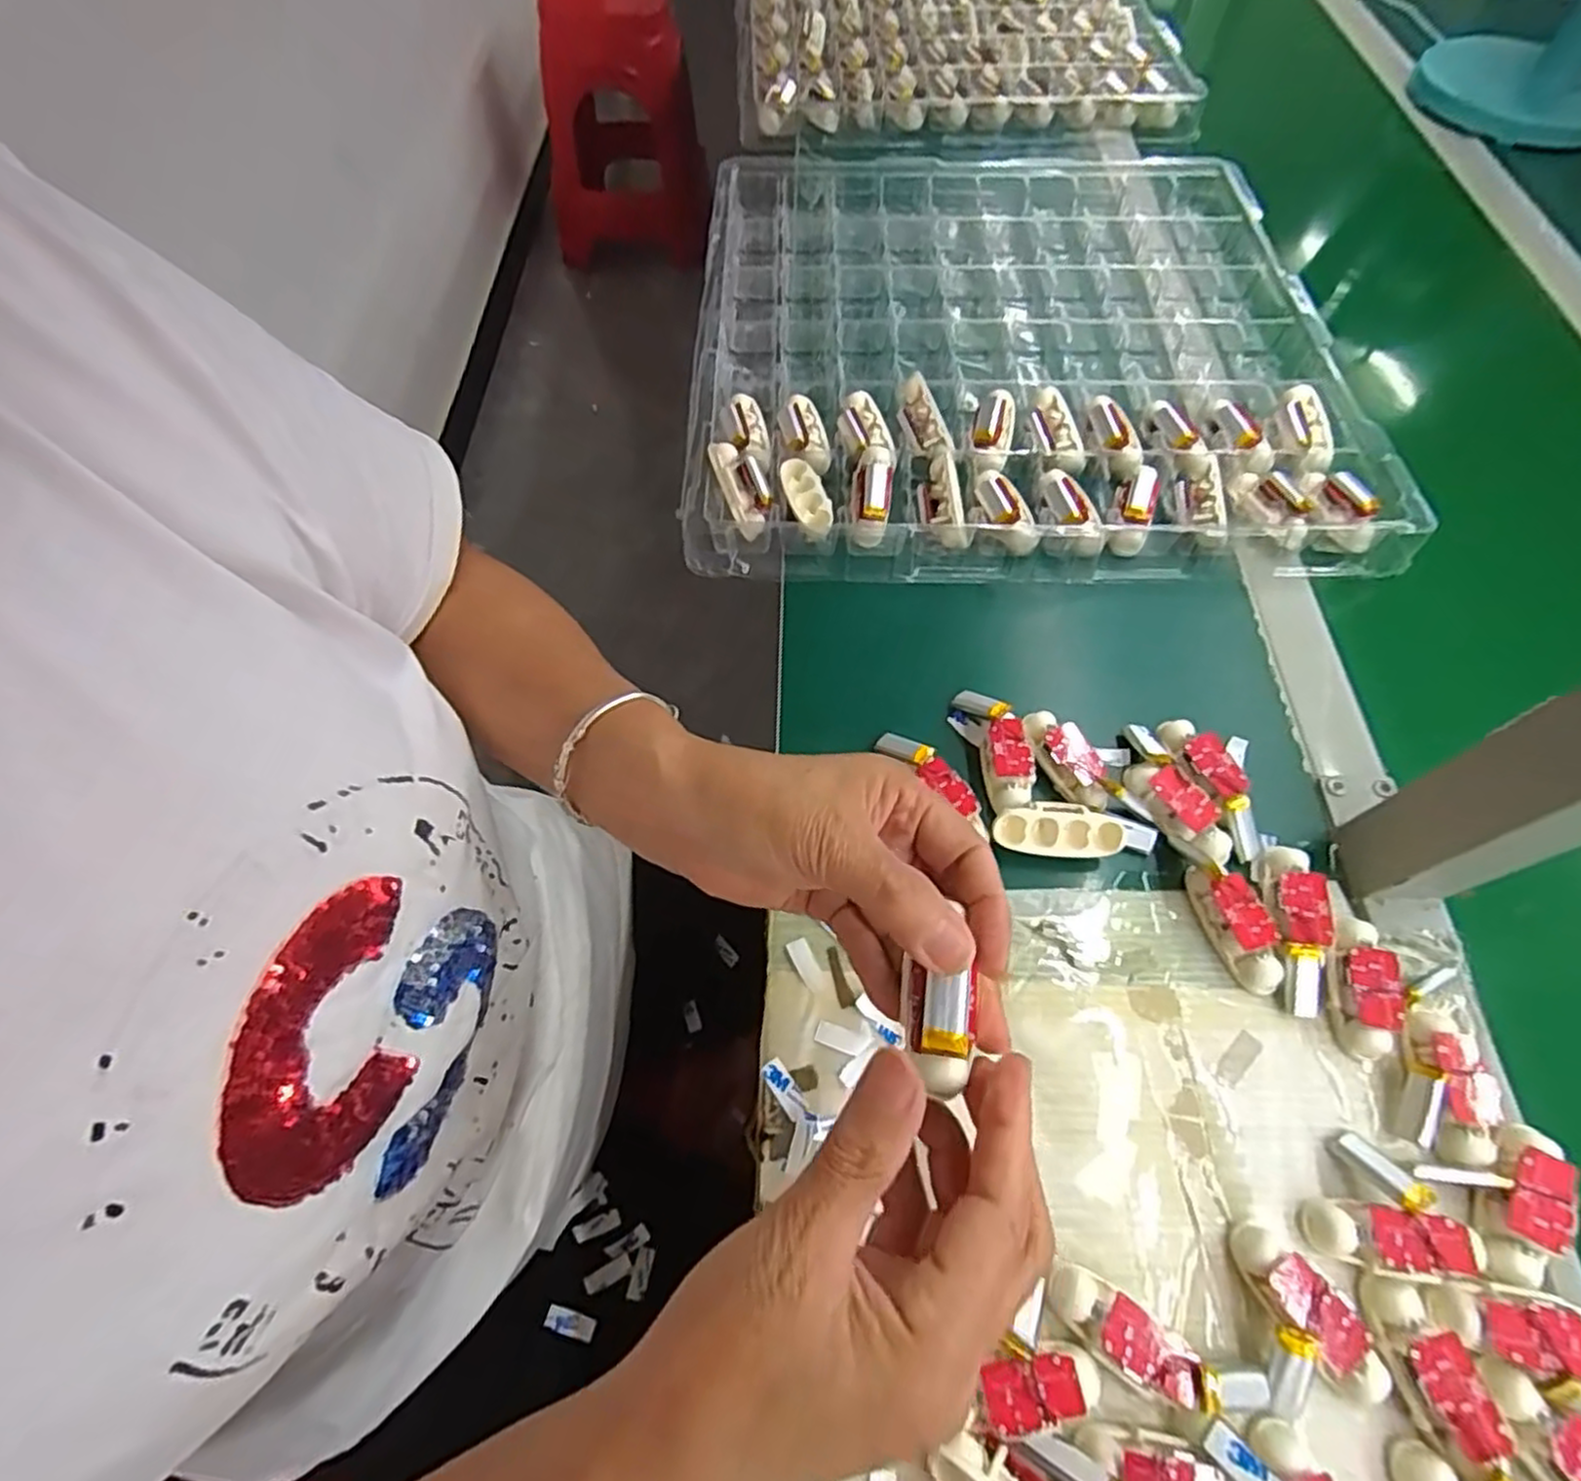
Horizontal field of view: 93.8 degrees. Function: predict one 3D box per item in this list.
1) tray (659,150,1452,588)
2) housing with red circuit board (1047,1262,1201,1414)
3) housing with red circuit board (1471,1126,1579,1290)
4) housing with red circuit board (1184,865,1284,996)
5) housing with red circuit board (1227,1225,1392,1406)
[{"bbox_3d":[0.171,-0.322,0.581,0.479,0.043,0.490,2,62,1],"label":"tray"},{"bbox_3d":[0.130,0.232,0.290,0.056,0.015,0.024,26,65,30],"label":"housing with red circuit board"},{"bbox_3d":[0.300,0.190,0.302,0.026,0.015,0.060,24,64,12],"label":"housing with red circuit board"},{"bbox_3d":[0.220,0.091,0.364,0.024,0.023,0.063,-15,63,-8],"label":"housing with red circuit board"},{"bbox_3d":[0.204,0.225,0.290,0.022,0.021,0.062,-33,67,-16],"label":"housing with red circuit board"}]

